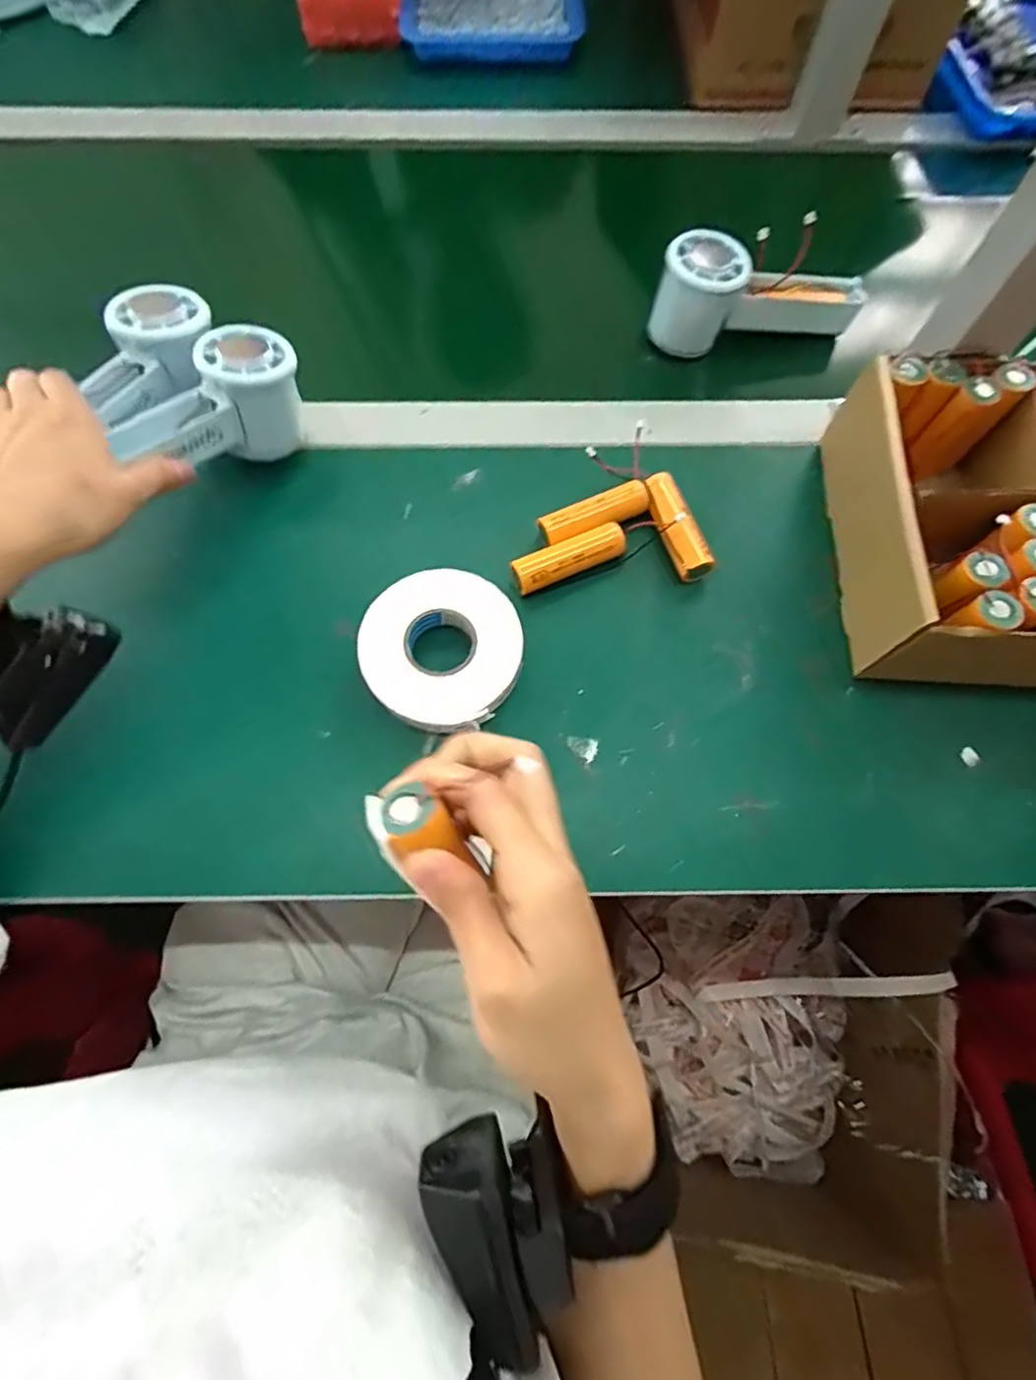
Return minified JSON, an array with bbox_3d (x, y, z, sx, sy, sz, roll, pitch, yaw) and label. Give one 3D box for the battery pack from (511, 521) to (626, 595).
[{"bbox_3d":[0.033,-0.081,0.382,0.075,0.021,0.022,-23,72,-10],"label":"battery pack"}]

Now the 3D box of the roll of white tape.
[{"bbox_3d":[-0.044,-0.023,0.360,0.091,0.026,0.094,1,70,-2],"label":"roll of white tape"}]

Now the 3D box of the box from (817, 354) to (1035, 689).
[{"bbox_3d":[0.302,-0.102,0.357,0.198,0.071,0.186,3,70,0],"label":"box"}]

